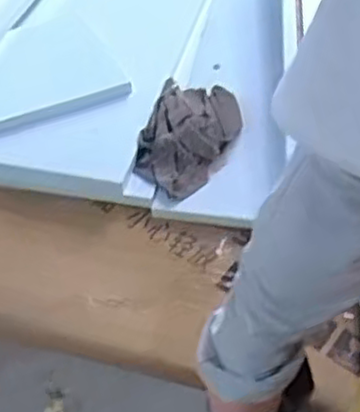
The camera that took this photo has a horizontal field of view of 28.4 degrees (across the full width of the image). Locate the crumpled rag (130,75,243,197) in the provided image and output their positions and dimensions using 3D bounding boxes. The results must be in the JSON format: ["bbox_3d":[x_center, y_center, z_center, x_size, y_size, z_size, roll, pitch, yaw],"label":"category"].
[{"bbox_3d":[0.010,-0.094,0.922,0.113,0.026,0.178,16,51,13],"label":"crumpled rag"}]

